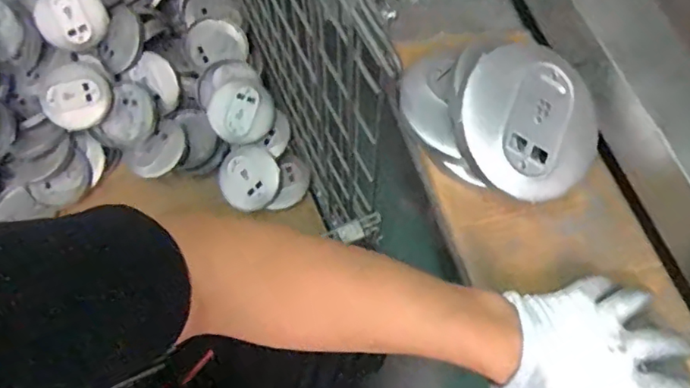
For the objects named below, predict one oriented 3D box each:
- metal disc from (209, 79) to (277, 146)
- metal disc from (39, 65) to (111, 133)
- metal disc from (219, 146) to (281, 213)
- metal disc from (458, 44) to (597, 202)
[{"bbox_3d":[-0.211,-0.169,1.157,0.130,0.014,0.124,-2,111,-6],"label":"metal disc"},{"bbox_3d":[-0.539,-0.192,1.127,0.125,0.122,0.024,-35,27,-1],"label":"metal disc"},{"bbox_3d":[-0.194,-0.031,1.151,0.122,0.011,0.125,-1,102,-5],"label":"metal disc"},{"bbox_3d":[0.157,-0.061,0.474,0.129,0.012,0.121,1,87,-16],"label":"metal disc"}]

